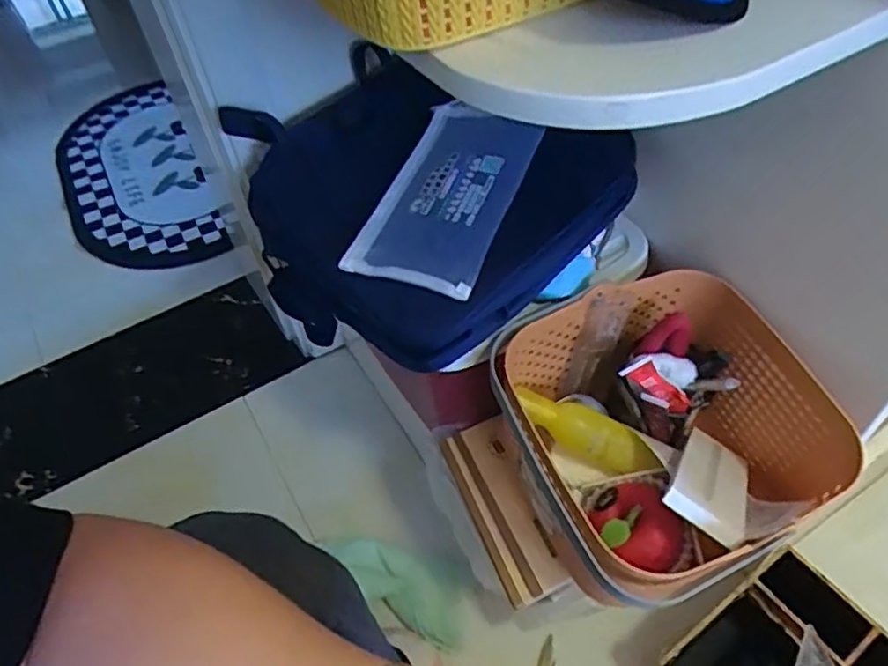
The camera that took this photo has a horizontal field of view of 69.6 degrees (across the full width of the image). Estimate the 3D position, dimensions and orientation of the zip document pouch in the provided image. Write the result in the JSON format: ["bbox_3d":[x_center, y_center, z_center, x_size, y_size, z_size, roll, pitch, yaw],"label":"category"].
[{"bbox_3d":[0.003,-0.126,0.571,0.124,0.026,0.190,19,73,27],"label":"zip document pouch"}]

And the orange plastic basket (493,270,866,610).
[{"bbox_3d":[0.181,0.091,0.548,0.230,0.153,0.228,-20,51,-12],"label":"orange plastic basket"}]

